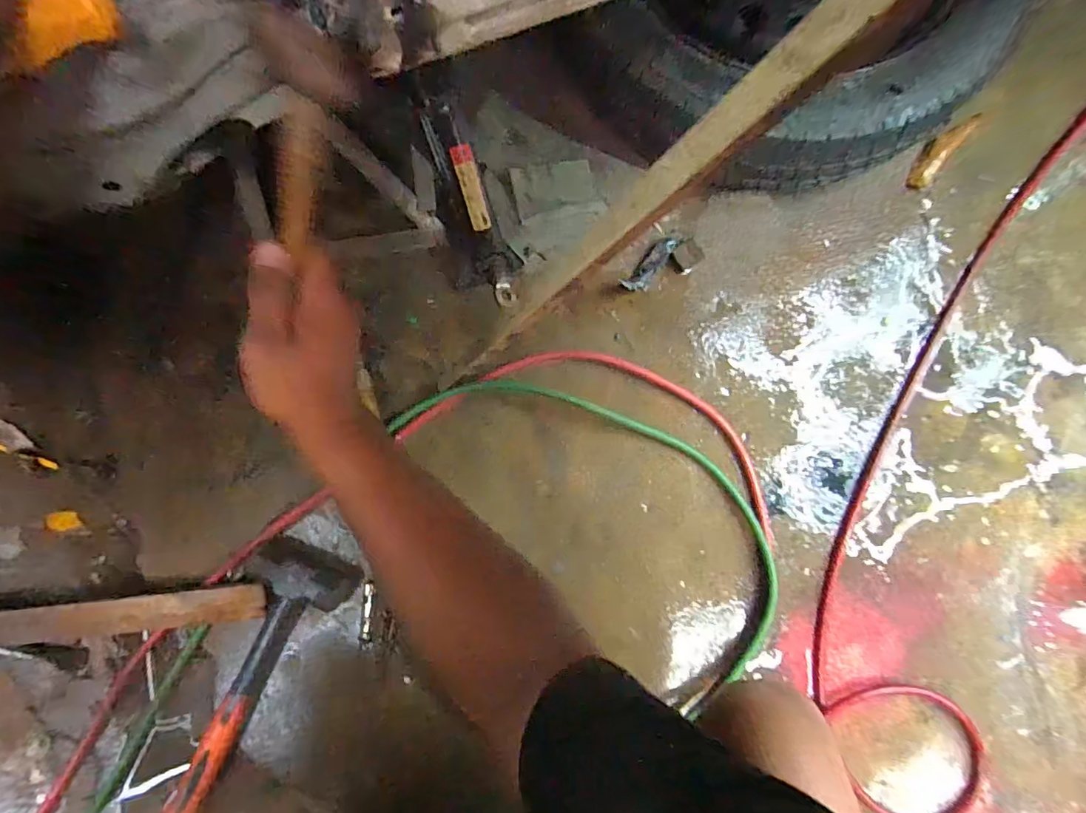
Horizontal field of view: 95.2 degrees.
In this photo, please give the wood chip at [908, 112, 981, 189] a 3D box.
[{"bbox_3d":[0.573,-0.369,0.718,0.038,0.019,0.113,37,107,1],"label":"wood chip"}]

